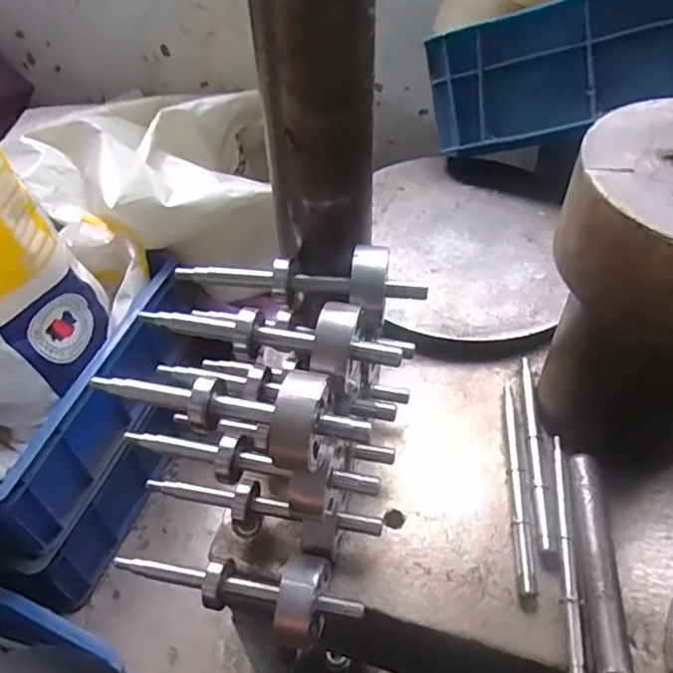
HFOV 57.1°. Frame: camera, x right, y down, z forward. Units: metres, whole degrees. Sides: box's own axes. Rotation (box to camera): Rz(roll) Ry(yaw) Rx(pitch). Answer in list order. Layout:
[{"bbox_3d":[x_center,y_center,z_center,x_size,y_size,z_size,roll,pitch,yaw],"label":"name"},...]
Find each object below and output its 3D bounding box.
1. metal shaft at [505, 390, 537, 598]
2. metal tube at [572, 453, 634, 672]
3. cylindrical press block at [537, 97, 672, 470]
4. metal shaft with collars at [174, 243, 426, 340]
[{"bbox_3d":[0.129,0.103,0.444,0.010,0.012,0.161,3,49,5],"label":"metal shaft"},{"bbox_3d":[0.166,0.141,0.397,0.021,0.015,0.137,5,49,6],"label":"metal tube"},{"bbox_3d":[0.208,-0.018,0.400,0.133,0.209,0.136,-1,49,1],"label":"cylindrical press block"},{"bbox_3d":[-0.023,-0.038,0.395,0.158,0.037,0.040,13,50,13],"label":"metal shaft with collars"}]

